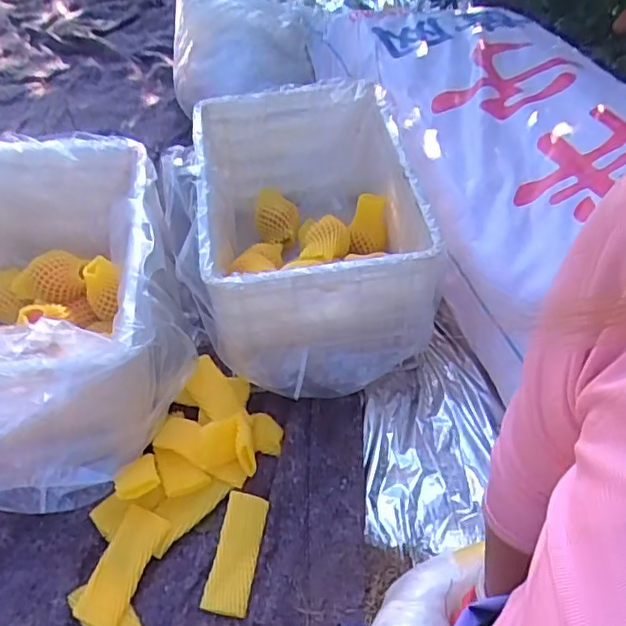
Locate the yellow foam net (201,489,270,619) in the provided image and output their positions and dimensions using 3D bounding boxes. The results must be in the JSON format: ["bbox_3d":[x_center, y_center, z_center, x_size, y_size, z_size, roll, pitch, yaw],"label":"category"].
[{"bbox_3d":[-0.103,0.326,0.820,0.058,0.012,0.155,16,56,-5],"label":"yellow foam net"}]

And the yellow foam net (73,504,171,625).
[{"bbox_3d":[-0.252,0.335,0.795,0.059,0.016,0.146,28,60,-6],"label":"yellow foam net"}]

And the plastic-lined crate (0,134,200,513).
[{"bbox_3d":[-0.396,-0.025,0.889,0.442,0.271,0.538,-6,49,-6],"label":"plastic-lined crate"}]

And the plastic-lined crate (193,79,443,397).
[{"bbox_3d":[0.002,-0.146,1.082,0.384,0.302,0.599,-6,49,-6],"label":"plastic-lined crate"}]

